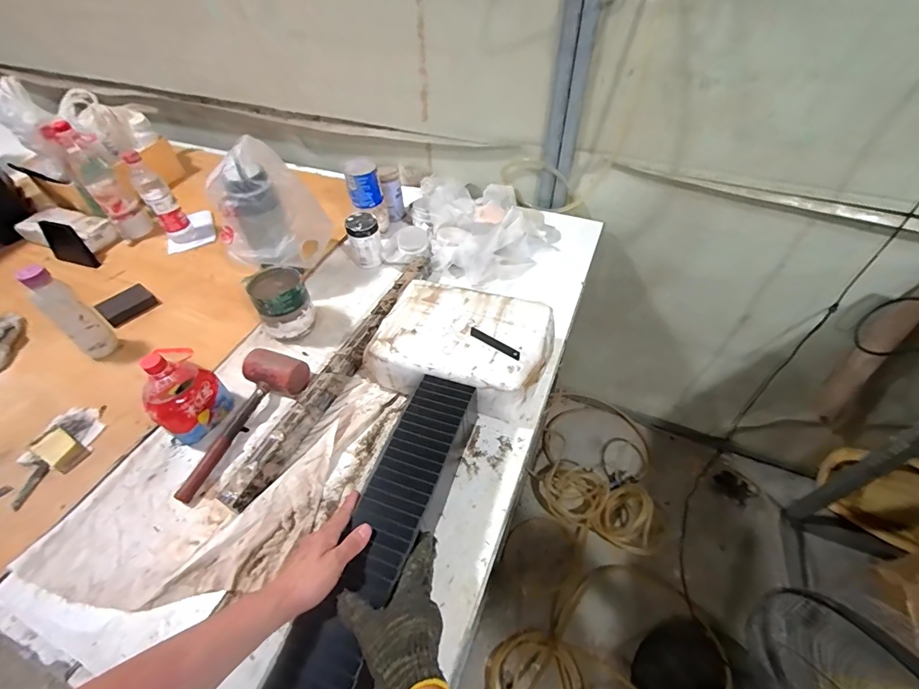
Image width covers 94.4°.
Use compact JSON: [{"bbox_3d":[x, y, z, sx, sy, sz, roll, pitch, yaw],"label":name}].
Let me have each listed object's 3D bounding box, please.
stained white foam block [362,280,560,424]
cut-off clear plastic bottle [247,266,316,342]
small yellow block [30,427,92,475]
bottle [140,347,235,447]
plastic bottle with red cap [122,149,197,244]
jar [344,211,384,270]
[{"bbox_3d":[0.009,0.007,0.755,0.284,0.109,0.196,14,51,13],"label":"stained white foam block"},{"bbox_3d":[-0.346,-0.075,0.845,0.099,0.125,0.093,-27,54,-20],"label":"cut-off clear plastic bottle"},{"bbox_3d":[-0.648,0.173,0.693,0.070,0.028,0.046,21,53,18],"label":"small yellow block"},{"bbox_3d":[-0.452,0.080,0.697,0.081,0.151,0.105,34,58,27],"label":"bottle"},{"bbox_3d":[-0.710,-0.342,1.012,0.062,0.205,0.074,-31,55,-23],"label":"plastic bottle with red cap"},{"bbox_3d":[-0.217,-0.241,0.984,0.073,0.109,0.076,-17,51,-13],"label":"jar"}]

